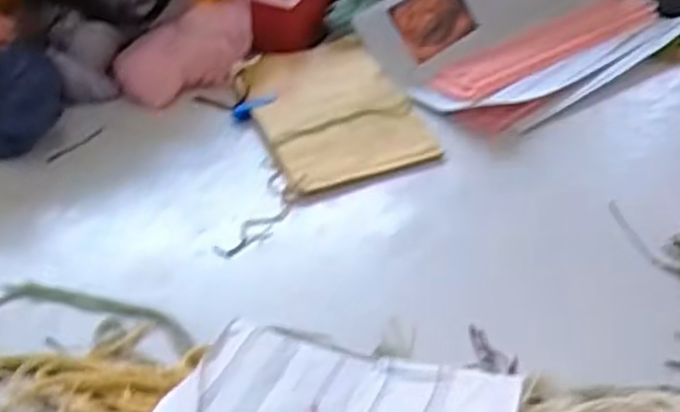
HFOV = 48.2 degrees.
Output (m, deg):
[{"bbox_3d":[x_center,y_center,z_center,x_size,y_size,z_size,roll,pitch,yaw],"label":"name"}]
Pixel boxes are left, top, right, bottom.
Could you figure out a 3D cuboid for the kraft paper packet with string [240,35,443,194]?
[{"bbox_3d":[-0.007,-0.100,0.753,0.144,0.033,0.202,-15,43,-15],"label":"kraft paper packet with string"}]

